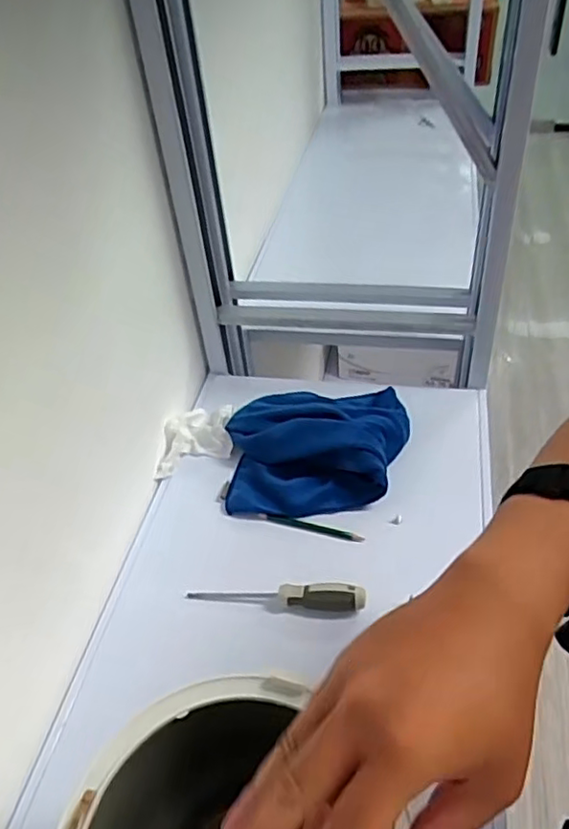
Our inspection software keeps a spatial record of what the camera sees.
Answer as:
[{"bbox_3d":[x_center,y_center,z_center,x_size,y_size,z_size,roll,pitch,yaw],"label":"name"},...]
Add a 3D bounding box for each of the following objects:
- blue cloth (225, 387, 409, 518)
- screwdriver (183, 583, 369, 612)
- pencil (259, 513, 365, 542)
[{"bbox_3d":[0.042,0.027,0.801,0.232,0.071,0.204,-5,44,3],"label":"blue cloth"},{"bbox_3d":[-0.011,0.187,0.660,0.187,0.030,0.022,3,45,11],"label":"screwdriver"},{"bbox_3d":[0.031,0.131,0.735,0.123,0.007,0.011,9,46,17],"label":"pencil"}]

